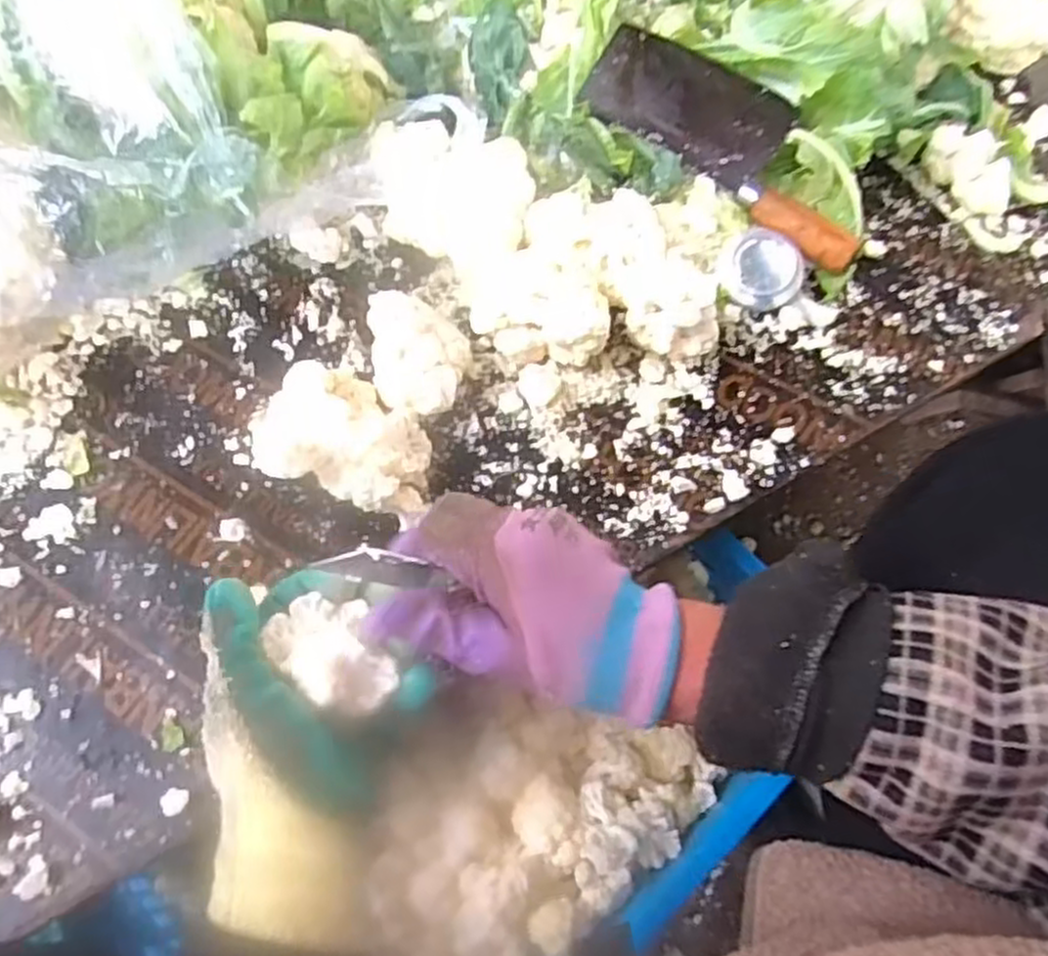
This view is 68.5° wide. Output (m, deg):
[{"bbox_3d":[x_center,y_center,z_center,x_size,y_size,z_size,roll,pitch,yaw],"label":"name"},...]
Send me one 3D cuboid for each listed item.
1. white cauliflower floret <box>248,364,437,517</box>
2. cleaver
[{"bbox_3d":[-0.114,-0.029,0.510,0.101,0.064,0.092,0,65,1],"label":"white cauliflower floret"},{"bbox_3d":[0.169,-0.274,0.616,0.264,0.035,0.090,39,71,17],"label":"cleaver"}]

